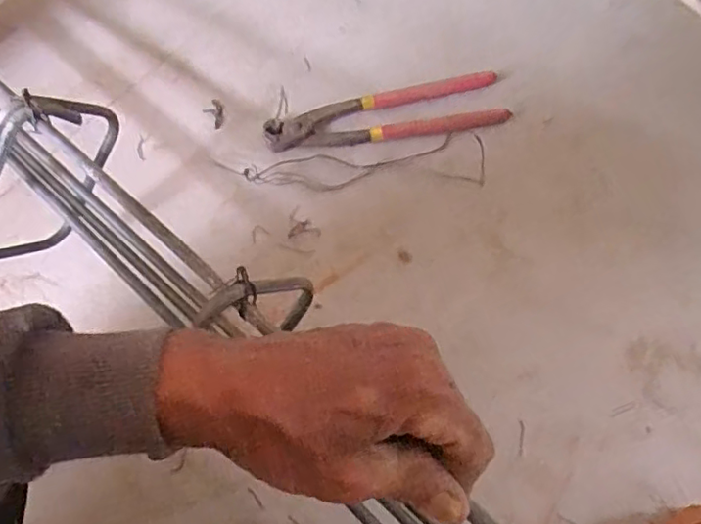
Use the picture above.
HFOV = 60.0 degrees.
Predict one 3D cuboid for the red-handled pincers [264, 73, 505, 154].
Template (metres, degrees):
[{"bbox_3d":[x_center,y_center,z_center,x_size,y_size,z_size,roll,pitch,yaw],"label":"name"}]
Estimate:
[{"bbox_3d":[0.034,-0.135,0.564,0.221,0.013,0.053,-12,70,-6],"label":"red-handled pincers"}]

